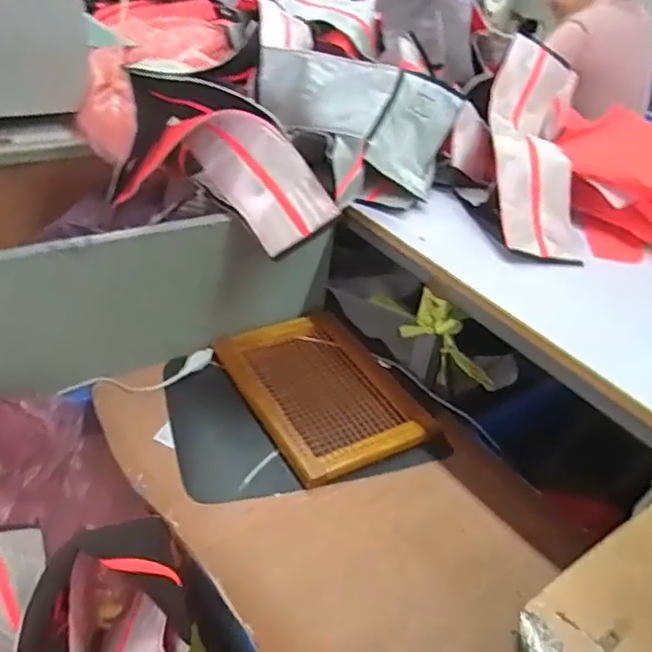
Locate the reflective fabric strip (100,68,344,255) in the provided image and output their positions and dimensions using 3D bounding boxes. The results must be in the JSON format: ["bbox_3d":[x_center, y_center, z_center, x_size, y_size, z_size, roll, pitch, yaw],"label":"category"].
[{"bbox_3d":[-0.183,-0.267,0.976,0.400,0.170,0.176,28,40,25],"label":"reflective fabric strip"}]

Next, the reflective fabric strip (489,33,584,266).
[{"bbox_3d":[0.375,-0.311,1.100,0.174,0.149,0.521,11,55,4],"label":"reflective fabric strip"}]

